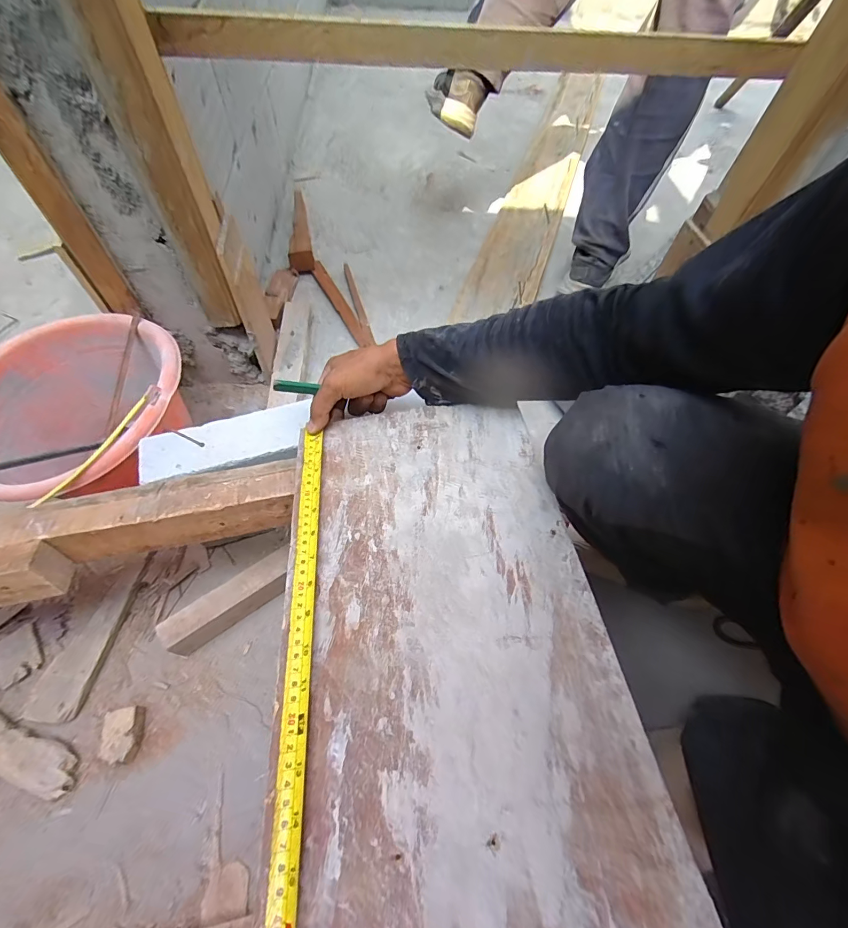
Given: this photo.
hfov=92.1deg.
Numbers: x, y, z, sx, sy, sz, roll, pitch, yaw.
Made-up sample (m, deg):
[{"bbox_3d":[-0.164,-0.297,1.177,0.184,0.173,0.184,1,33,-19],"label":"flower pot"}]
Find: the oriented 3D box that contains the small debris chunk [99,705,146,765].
[{"bbox_3d":[-0.371,0.333,0.504,0.040,0.028,0.058,-4,60,-7],"label":"small debris chunk"}]

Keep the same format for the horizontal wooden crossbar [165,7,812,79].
[{"bbox_3d":[0.080,-0.510,0.500,0.769,0.040,0.044,1,60,-4],"label":"horizontal wooden crossbar"}]

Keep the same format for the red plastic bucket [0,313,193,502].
[{"bbox_3d":[-0.479,-0.052,0.614,0.263,0.201,0.290,20,60,7],"label":"red plastic bucket"}]

